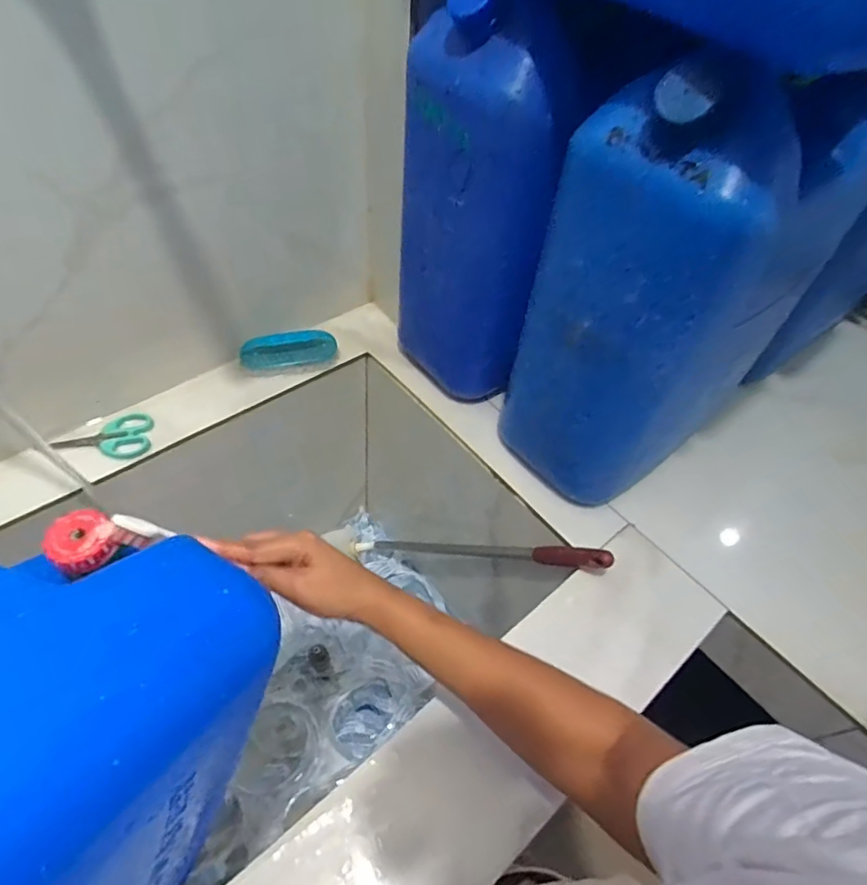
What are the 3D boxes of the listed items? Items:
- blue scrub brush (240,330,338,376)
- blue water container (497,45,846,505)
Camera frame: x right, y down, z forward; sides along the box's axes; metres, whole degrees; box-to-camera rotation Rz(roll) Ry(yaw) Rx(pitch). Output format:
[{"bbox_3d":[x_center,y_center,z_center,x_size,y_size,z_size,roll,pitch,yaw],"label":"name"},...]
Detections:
[{"bbox_3d":[-0.188,-0.117,0.716,0.120,0.042,0.033,-12,55,-14],"label":"blue scrub brush"},{"bbox_3d":[0.224,-0.133,0.515,0.234,0.382,0.175,-30,61,-25],"label":"blue water container"}]

